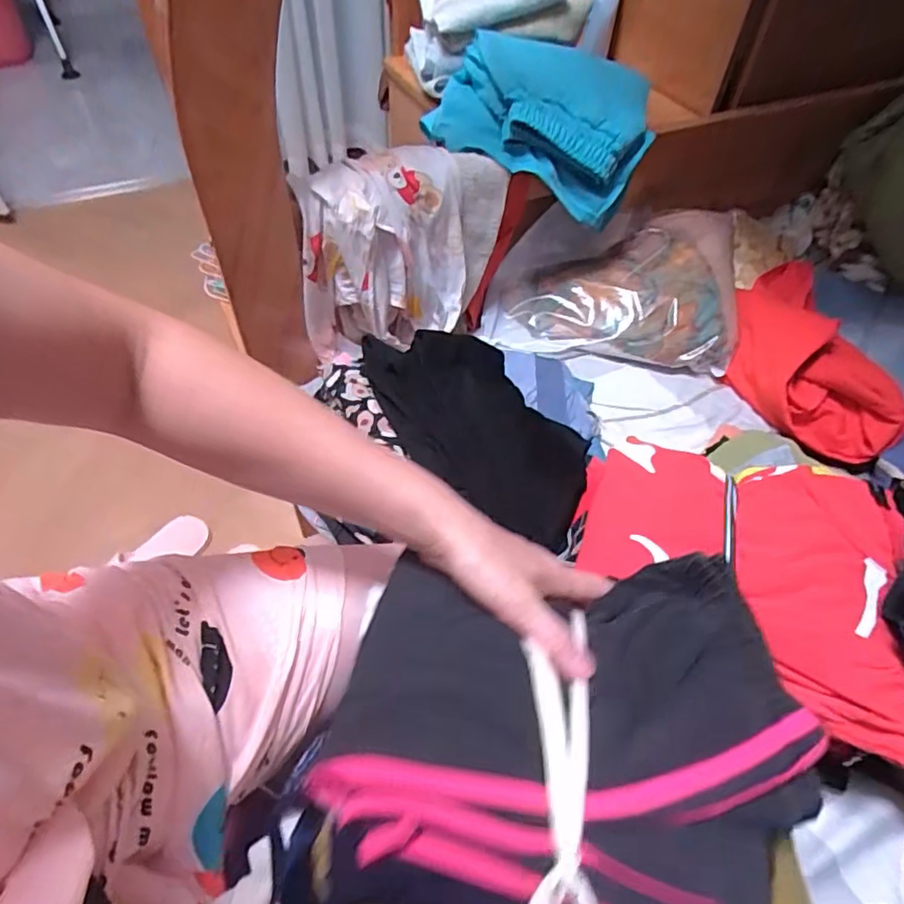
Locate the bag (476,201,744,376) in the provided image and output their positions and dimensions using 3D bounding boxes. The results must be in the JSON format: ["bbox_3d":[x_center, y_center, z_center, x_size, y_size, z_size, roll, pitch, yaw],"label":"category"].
[{"bbox_3d":[0.233,-0.254,0.848,0.358,0.124,0.239,7,53,2],"label":"bag"}]

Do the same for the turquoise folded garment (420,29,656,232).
[{"bbox_3d":[0.106,-0.428,0.758,0.284,0.126,0.213,7,53,2],"label":"turquoise folded garment"}]

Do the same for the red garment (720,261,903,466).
[{"bbox_3d":[0.455,-0.135,0.787,0.140,0.106,0.336,2,53,-2],"label":"red garment"}]

